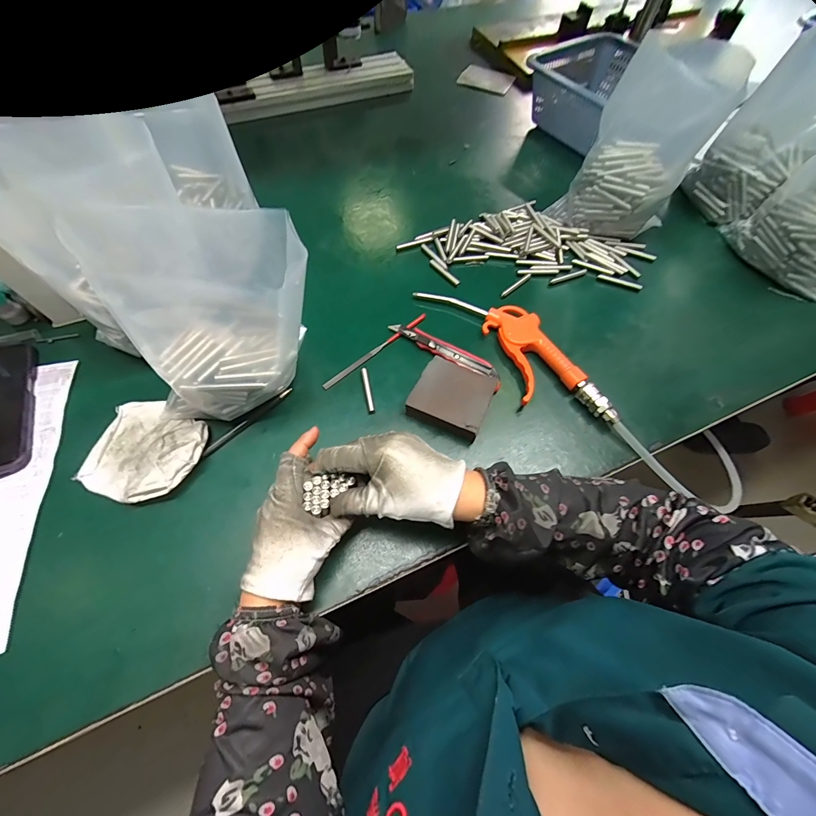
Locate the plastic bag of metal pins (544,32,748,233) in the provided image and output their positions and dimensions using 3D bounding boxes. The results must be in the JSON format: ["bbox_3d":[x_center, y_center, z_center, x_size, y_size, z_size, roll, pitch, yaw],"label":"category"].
[{"bbox_3d":[0.305,-0.338,0.471,0.132,0.189,0.126,39,68,18],"label":"plastic bag of metal pins"}]

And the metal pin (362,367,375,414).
[{"bbox_3d":[-0.045,-0.020,0.407,0.007,0.005,0.057,-10,62,-6],"label":"metal pin"}]

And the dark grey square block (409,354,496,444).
[{"bbox_3d":[0.050,-0.014,0.392,0.076,0.028,0.079,24,64,12],"label":"dark grey square block"}]

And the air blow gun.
[{"bbox_3d":[0.125,-0.073,0.429,0.088,0.022,0.260,-29,65,-15],"label":"air blow gun"}]

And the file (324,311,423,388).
[{"bbox_3d":[-0.036,-0.071,0.434,0.156,0.005,0.010,-38,68,-19],"label":"file"}]

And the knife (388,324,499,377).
[{"bbox_3d":[0.040,-0.071,0.429,0.138,0.014,0.019,32,66,16],"label":"knife"}]

